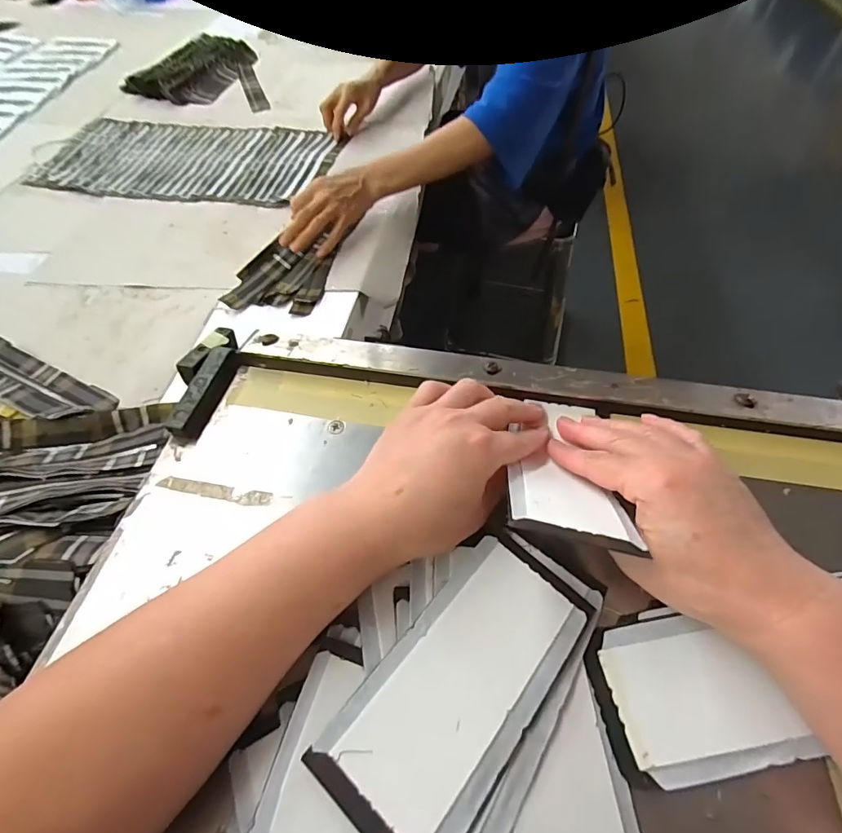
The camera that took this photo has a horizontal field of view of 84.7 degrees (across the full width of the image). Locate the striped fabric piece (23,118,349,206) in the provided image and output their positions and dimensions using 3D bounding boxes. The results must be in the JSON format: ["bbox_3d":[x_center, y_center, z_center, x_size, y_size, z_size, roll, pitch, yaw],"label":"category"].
[{"bbox_3d":[-0.440,-0.483,0.867,0.561,0.013,0.262,9,57,11],"label":"striped fabric piece"}]

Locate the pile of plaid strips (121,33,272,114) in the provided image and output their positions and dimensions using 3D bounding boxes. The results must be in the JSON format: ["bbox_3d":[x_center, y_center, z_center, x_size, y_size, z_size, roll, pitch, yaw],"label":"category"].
[{"bbox_3d":[-0.512,-0.766,1.039,0.289,0.049,0.342,-19,56,-8],"label":"pile of plaid strips"}]

